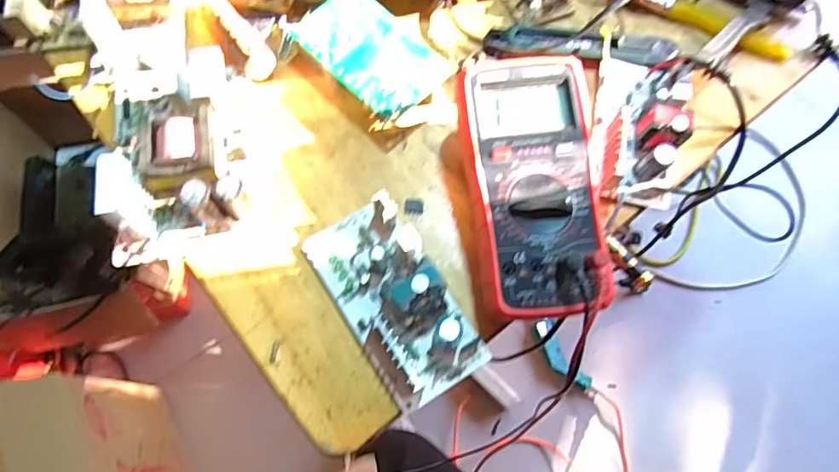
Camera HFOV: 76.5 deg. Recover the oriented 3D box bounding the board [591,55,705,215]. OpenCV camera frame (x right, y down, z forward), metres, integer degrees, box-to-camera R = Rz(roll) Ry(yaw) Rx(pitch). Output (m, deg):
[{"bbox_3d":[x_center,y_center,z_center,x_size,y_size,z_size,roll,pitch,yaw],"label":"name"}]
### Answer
[{"bbox_3d":[0.179,-0.092,0.426,0.068,0.034,0.133,12,70,4],"label":"board"}]

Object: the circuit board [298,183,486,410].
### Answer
[{"bbox_3d":[-0.017,0.040,0.372,0.081,0.042,0.146,-33,73,-12],"label":"circuit board"}]

